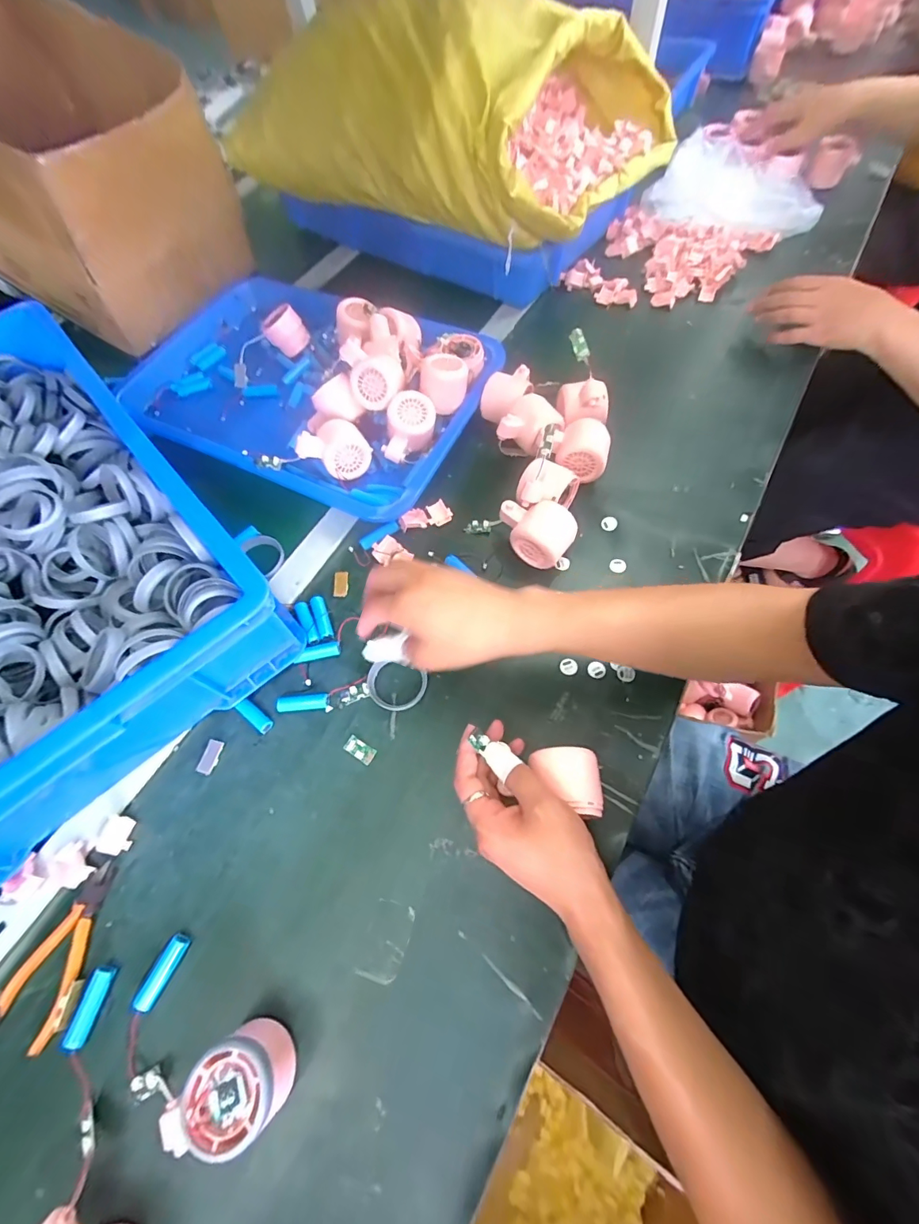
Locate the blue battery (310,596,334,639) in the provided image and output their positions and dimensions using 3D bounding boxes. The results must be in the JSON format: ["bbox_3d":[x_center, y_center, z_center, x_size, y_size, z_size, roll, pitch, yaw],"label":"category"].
[{"bbox_3d":[-0.146,0.004,0.495,0.015,0.011,0.049,-19,66,-6],"label":"blue battery"}]

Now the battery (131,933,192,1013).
[{"bbox_3d":[-0.234,0.285,0.368,0.018,0.013,0.049,21,68,12],"label":"battery"}]

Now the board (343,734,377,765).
[{"bbox_3d":[-0.095,0.131,0.445,0.030,0.004,0.016,29,70,15],"label":"board"}]

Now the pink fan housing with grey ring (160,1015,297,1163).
[{"bbox_3d":[-0.159,0.330,0.321,0.080,0.052,0.055,-31,68,-12],"label":"pink fan housing with grey ring"}]

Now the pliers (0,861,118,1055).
[{"bbox_3d":[-0.316,0.275,0.379,0.059,0.008,0.116,24,69,13],"label":"pliers"}]

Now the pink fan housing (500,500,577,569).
[{"bbox_3d":[0.082,-0.088,0.507,0.081,0.050,0.051,32,70,16],"label":"pink fan housing"}]

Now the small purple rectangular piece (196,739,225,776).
[{"bbox_3d":[-0.239,0.139,0.447,0.017,0.004,0.031,11,66,8],"label":"small purple rectangular piece"}]

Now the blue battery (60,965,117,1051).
[{"bbox_3d":[-0.284,0.303,0.358,0.015,0.016,0.047,7,66,6],"label":"blue battery"}]

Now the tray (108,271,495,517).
[{"bbox_3d":[-0.221,-0.322,0.621,0.492,0.075,0.318,25,69,13],"label":"tray"}]

